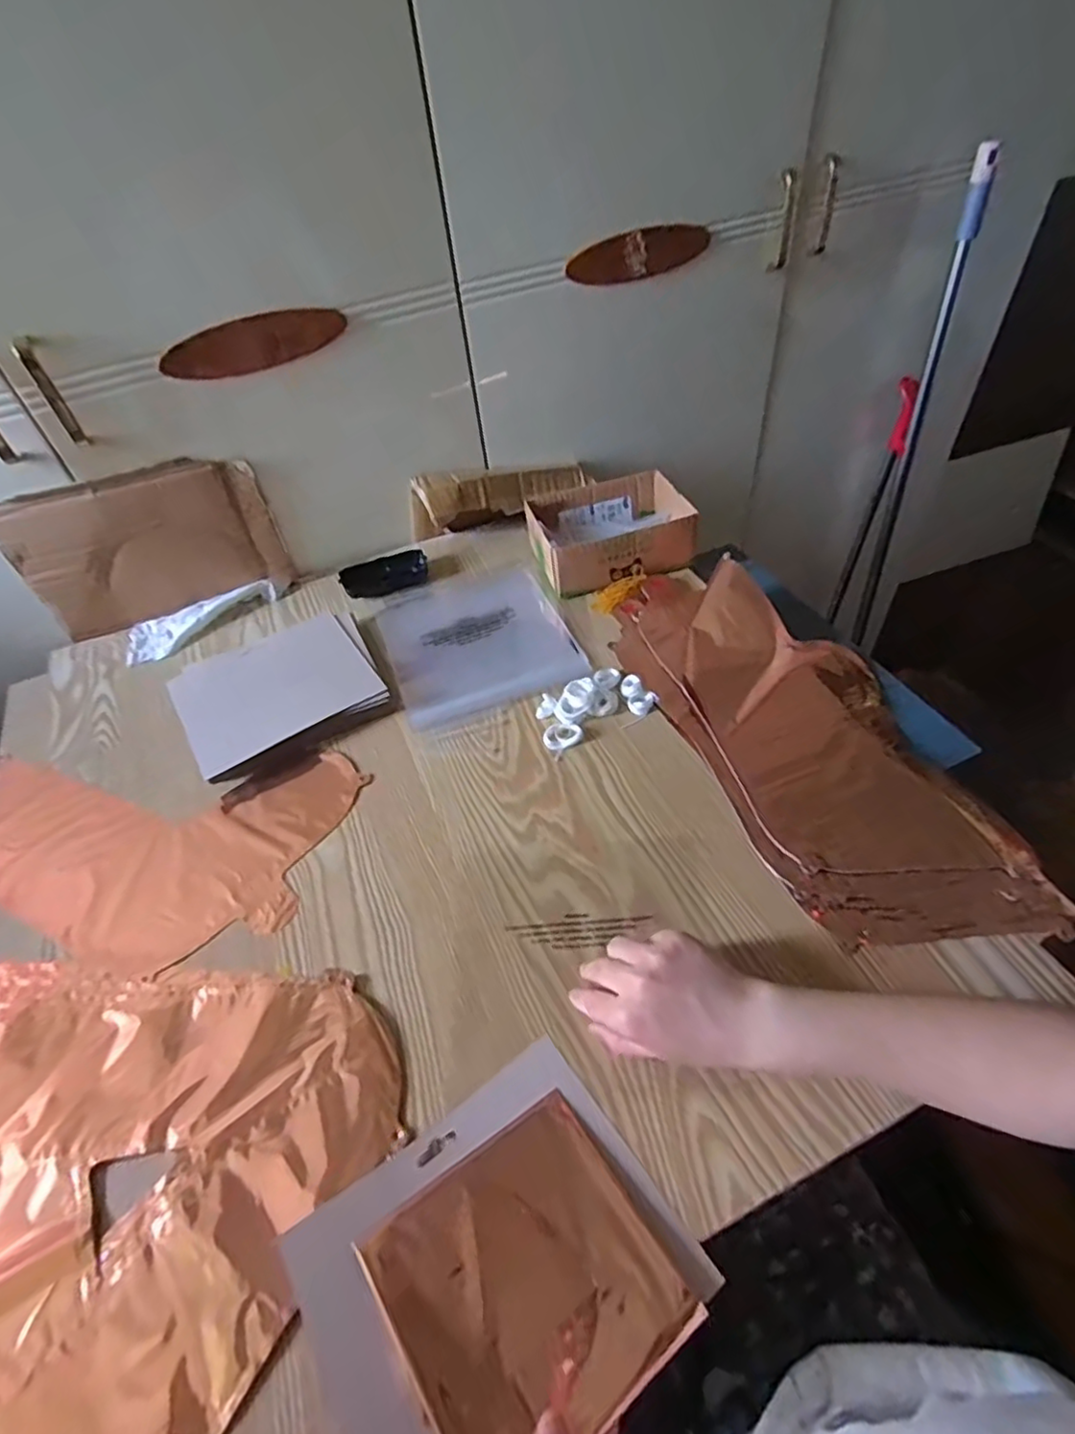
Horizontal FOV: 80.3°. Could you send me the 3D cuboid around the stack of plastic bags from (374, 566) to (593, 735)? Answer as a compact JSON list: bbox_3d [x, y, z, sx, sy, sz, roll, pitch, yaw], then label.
[{"bbox_3d":[-0.069,-0.089,0.727,0.199,0.015,0.225,-19,48,-10],"label":"stack of plastic bags"}]

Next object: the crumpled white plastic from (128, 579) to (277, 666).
[{"bbox_3d":[-0.410,-0.120,0.782,0.178,0.015,0.071,-25,49,-15],"label":"crumpled white plastic"}]

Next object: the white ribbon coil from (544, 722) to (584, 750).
[{"bbox_3d":[0.025,0.018,0.618,0.037,0.010,0.025,-14,47,-5],"label":"white ribbon coil"}]

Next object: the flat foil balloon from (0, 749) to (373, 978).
[{"bbox_3d":[-0.382,0.106,0.600,0.390,0.015,0.221,9,49,15],"label":"flat foil balloon"}]

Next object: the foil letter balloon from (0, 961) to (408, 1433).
[{"bbox_3d":[-0.317,0.293,0.409,0.373,0.015,0.355,20,53,24],"label":"foil letter balloon"}]

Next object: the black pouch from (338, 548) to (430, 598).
[{"bbox_3d":[-0.191,-0.180,0.807,0.107,0.035,0.028,-23,49,-13],"label":"black pouch"}]

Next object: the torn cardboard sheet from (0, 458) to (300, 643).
[{"bbox_3d":[-0.446,-0.197,0.740,0.270,0.165,0.026,-21,48,-12],"label":"torn cardboard sheet"}]

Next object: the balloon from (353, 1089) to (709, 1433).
[{"bbox_3d":[-0.005,0.310,0.351,0.138,0.005,0.133,-25,47,-27],"label":"balloon"}]

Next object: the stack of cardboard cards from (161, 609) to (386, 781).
[{"bbox_3d":[-0.271,-0.030,0.675,0.195,0.027,0.156,-26,50,-16],"label":"stack of cardboard cards"}]

